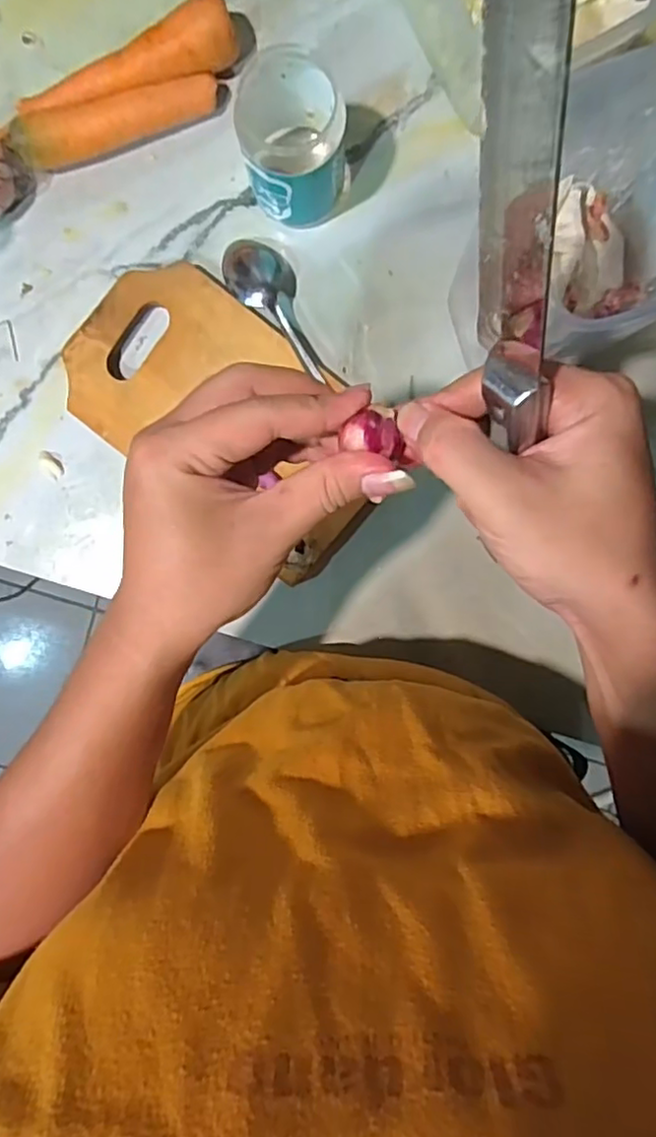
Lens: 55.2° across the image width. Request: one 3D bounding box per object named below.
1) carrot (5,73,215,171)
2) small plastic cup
[{"bbox_3d":[-0.142,-0.304,0.426,0.137,0.033,0.026,-18,94,3],"label":"carrot"},{"bbox_3d":[-0.022,-0.274,0.405,0.068,0.078,0.078,3,95,1],"label":"small plastic cup"}]

